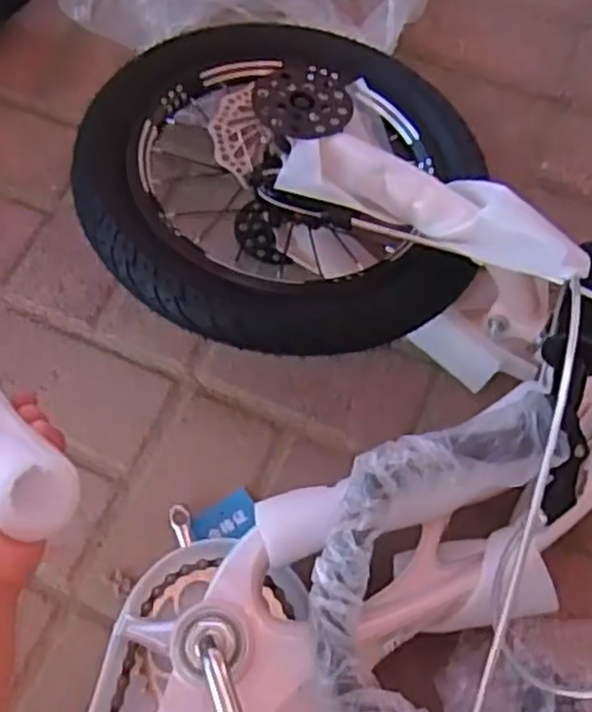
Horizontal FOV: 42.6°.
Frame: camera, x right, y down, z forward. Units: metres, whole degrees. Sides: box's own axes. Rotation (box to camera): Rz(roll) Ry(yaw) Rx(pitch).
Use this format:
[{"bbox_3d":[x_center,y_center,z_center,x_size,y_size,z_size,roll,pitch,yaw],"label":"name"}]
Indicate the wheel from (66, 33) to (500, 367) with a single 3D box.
[{"bbox_3d":[-0.012,-0.165,0.612,0.319,0.100,0.312,-1,70,3],"label":"wheel"}]

